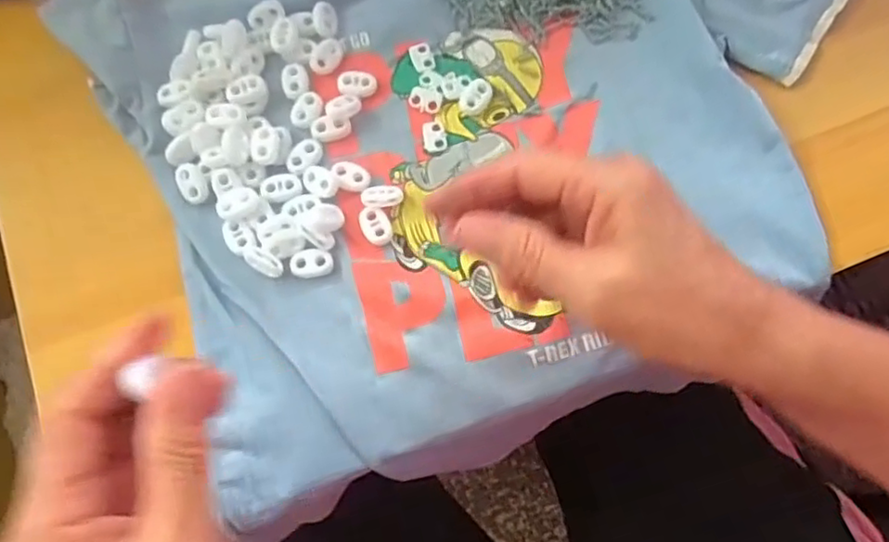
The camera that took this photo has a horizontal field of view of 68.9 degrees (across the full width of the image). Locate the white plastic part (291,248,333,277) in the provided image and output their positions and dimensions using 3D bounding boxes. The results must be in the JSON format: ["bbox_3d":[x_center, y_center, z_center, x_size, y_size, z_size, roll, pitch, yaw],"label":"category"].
[{"bbox_3d":[-0.070,-0.004,0.343,0.022,0.004,0.015,-13,76,-3],"label":"white plastic part"}]

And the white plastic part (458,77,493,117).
[{"bbox_3d":[0.019,-0.100,0.370,0.014,0.006,0.024,35,78,9],"label":"white plastic part"}]

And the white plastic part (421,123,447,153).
[{"bbox_3d":[-0.006,-0.077,0.366,0.013,0.004,0.018,-7,76,-1],"label":"white plastic part"}]

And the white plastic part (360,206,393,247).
[{"bbox_3d":[-0.037,-0.024,0.349,0.015,0.004,0.022,-31,77,-7],"label":"white plastic part"}]

